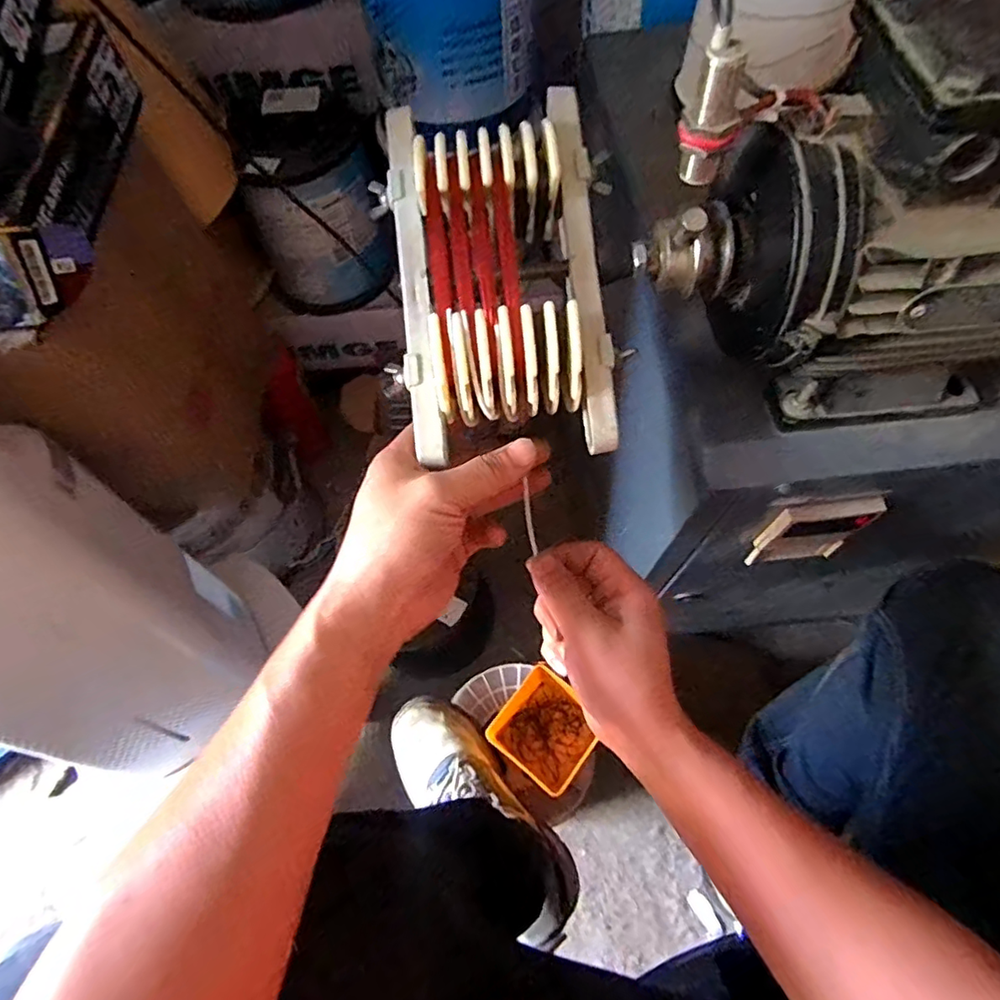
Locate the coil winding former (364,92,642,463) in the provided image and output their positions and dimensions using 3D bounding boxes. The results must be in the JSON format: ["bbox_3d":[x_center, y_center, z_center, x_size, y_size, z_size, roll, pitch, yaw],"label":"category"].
[{"bbox_3d":[0.000,-0.118,0.310,0.114,0.055,0.201,-7,88,-18],"label":"coil winding former"}]

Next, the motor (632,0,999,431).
[{"bbox_3d":[0.228,-0.136,0.300,0.275,0.178,0.119,2,68,3],"label":"motor"}]

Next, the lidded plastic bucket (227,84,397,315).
[{"bbox_3d":[-0.259,-0.414,0.777,0.175,0.209,0.174,-23,68,-7],"label":"lidded plastic bucket"}]

